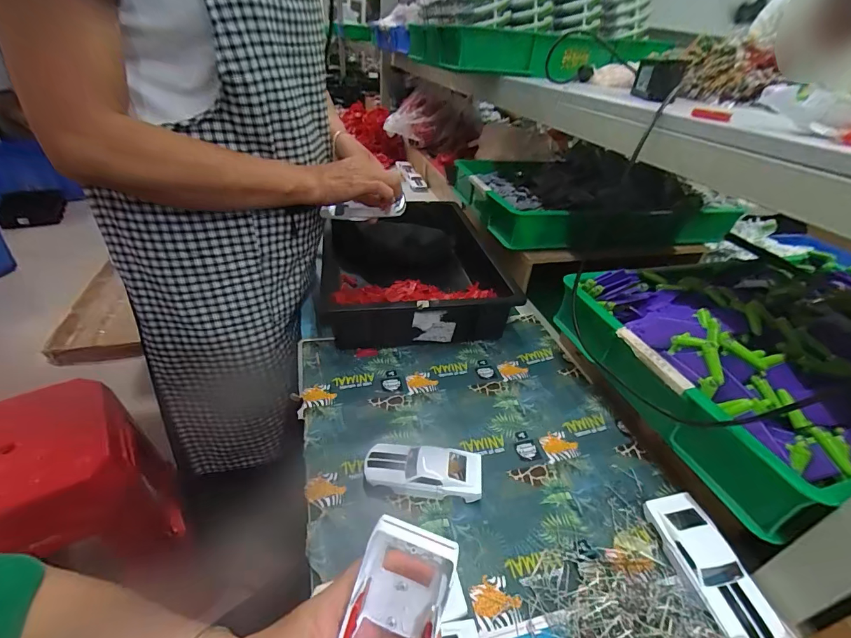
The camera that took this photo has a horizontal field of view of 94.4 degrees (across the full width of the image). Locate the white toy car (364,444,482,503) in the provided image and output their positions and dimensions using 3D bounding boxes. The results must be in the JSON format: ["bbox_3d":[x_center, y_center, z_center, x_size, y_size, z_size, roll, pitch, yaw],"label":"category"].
[{"bbox_3d":[-0.003,0.176,0.447,0.130,0.027,0.060,6,36,2],"label":"white toy car"}]

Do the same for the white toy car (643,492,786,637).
[{"bbox_3d":[0.271,0.237,0.381,0.053,0.035,0.129,-3,36,-10],"label":"white toy car"}]

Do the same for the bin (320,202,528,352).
[{"bbox_3d":[-0.013,-0.117,0.811,0.362,0.096,0.457,-3,36,-11],"label":"bin"}]

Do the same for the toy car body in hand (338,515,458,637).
[{"bbox_3d":[-0.020,0.189,0.239,0.053,0.136,0.028,12,-1,10],"label":"toy car body in hand"}]

